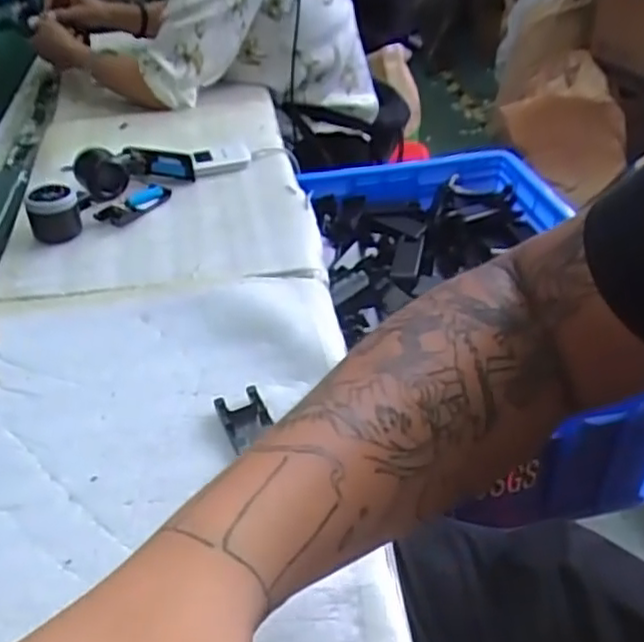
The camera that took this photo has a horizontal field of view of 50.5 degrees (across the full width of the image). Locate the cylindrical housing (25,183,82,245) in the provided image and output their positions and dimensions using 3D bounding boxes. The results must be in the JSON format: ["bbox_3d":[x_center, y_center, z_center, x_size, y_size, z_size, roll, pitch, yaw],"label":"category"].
[{"bbox_3d":[-0.316,-0.128,0.811,0.058,0.051,0.056,-11,40,-13],"label":"cylindrical housing"}]

